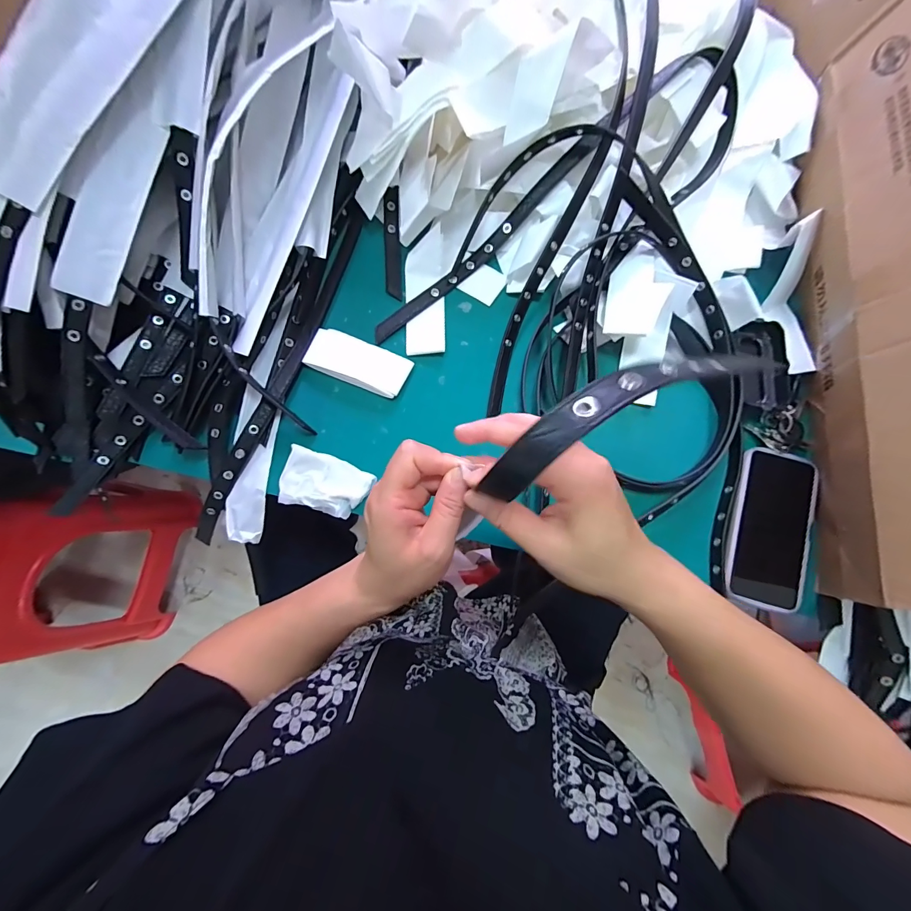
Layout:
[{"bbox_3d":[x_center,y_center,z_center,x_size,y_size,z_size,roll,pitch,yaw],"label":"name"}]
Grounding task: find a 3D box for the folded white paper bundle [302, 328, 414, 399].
[{"bbox_3d":[-0.114,-0.110,0.455,0.119,0.009,0.054,22,81,4],"label":"folded white paper bundle"}]

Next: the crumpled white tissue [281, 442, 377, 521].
[{"bbox_3d":[-0.145,0.033,0.436,0.095,0.017,0.062,16,80,3],"label":"crumpled white tissue"}]

